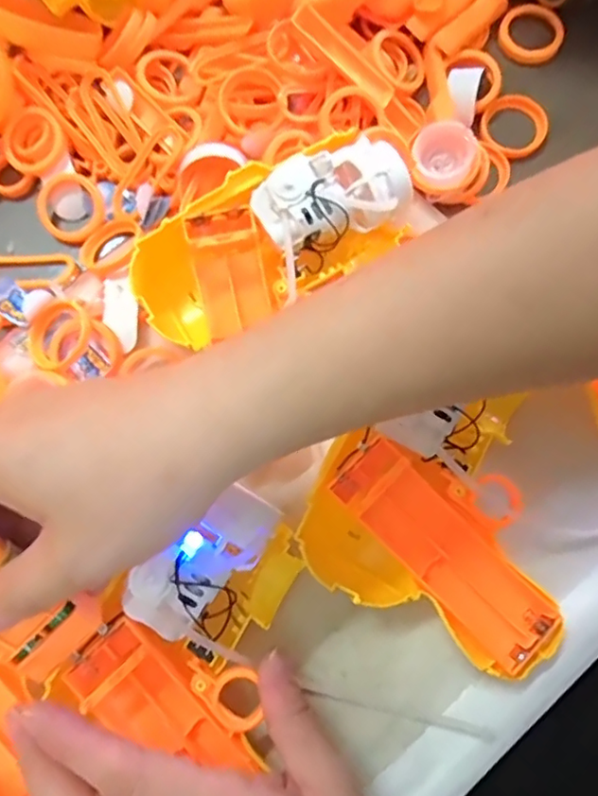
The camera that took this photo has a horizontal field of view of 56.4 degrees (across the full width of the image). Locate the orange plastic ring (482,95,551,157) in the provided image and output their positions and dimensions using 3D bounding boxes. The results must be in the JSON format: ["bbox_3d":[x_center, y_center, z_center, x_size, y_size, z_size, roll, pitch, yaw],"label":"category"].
[{"bbox_3d":[0.115,-0.145,0.297,0.034,0.005,0.034,0,79,1],"label":"orange plastic ring"}]

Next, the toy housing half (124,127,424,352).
[{"bbox_3d":[-0.014,-0.076,0.265,0.132,0.036,0.063,-36,80,-5],"label":"toy housing half"}]

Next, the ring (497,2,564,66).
[{"bbox_3d":[0.127,-0.201,0.307,0.031,0.009,0.035,-43,81,-6],"label":"ring"}]

